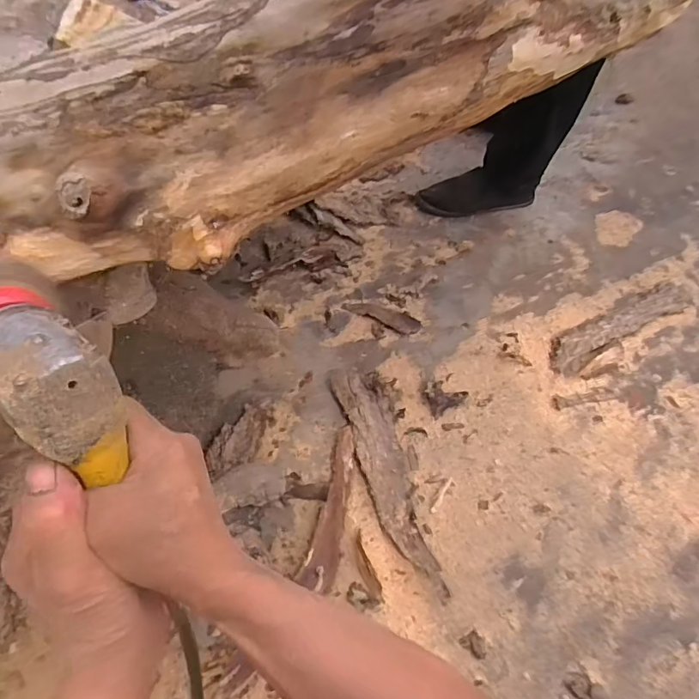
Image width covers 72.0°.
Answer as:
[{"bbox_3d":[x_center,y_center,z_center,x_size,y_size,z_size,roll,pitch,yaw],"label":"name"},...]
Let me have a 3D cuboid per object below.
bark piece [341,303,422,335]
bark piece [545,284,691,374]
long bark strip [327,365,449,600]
[{"bbox_3d":[0.064,-0.070,0.950,0.160,0.009,0.045,24,58,15],"label":"bark piece"},{"bbox_3d":[0.529,-0.057,0.926,0.378,0.026,0.073,-25,59,-17],"label":"bark piece"},{"bbox_3d":[0.060,0.189,0.755,0.086,0.033,0.379,-14,56,-10],"label":"long bark strip"}]

